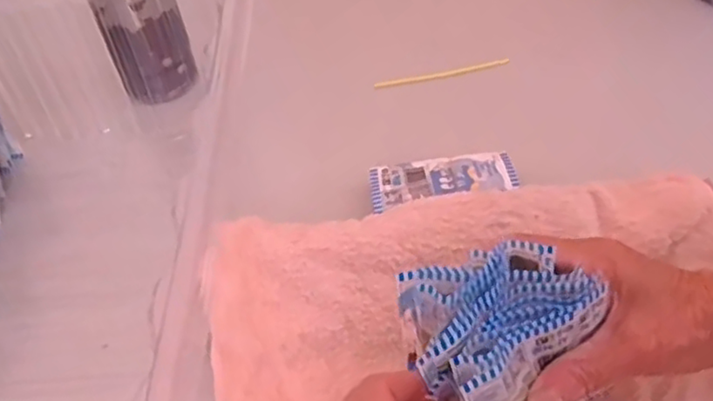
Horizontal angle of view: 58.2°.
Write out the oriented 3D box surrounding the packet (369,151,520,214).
[{"bbox_3d":[0.062,-0.015,0.462,0.103,0.009,0.045,-6,46,1],"label":"packet"}]

